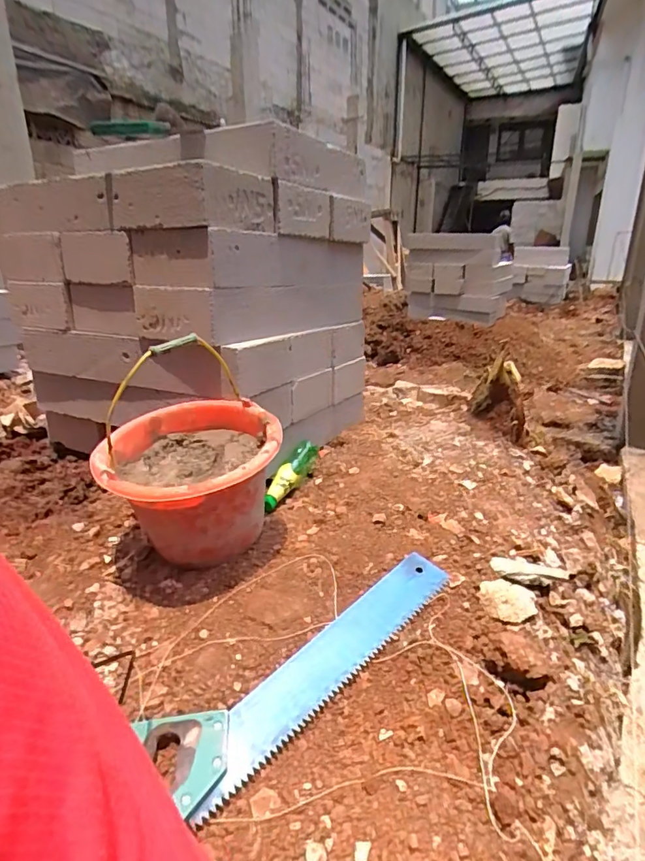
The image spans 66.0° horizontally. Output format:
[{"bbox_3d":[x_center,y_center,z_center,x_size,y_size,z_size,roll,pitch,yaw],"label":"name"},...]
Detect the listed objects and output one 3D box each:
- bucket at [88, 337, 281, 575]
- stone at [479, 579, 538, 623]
[{"bbox_3d":[-0.210,0.030,0.788,0.263,0.340,0.272,-8,21,-19],"label":"bucket"},{"bbox_3d":[0.267,0.247,0.718,0.076,0.027,0.065,6,21,18],"label":"stone"}]

